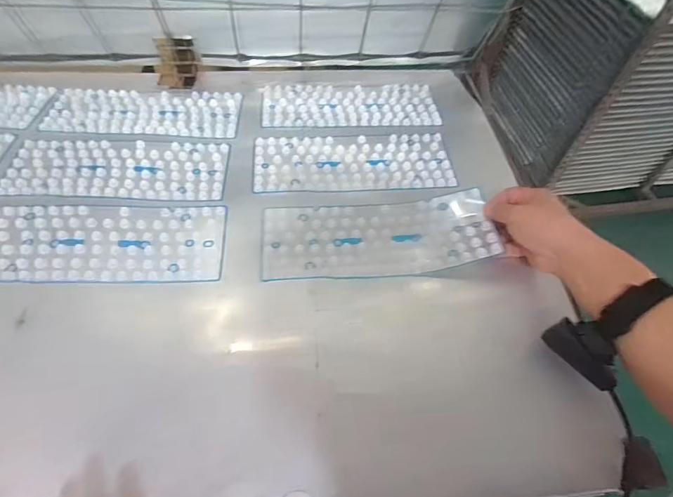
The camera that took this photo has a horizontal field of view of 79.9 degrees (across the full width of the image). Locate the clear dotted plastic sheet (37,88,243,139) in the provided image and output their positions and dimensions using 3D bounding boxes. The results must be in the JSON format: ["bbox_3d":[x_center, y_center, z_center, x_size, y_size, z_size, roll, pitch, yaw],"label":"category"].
[{"bbox_3d":[-0.287,-0.204,0.605,0.276,0.007,0.106,2,56,-3],"label":"clear dotted plastic sheet"}]

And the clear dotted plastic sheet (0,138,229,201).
[{"bbox_3d":[-0.288,-0.107,0.533,0.275,0.004,0.105,0,56,-4],"label":"clear dotted plastic sheet"}]

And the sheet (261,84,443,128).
[{"bbox_3d":[0.021,-0.229,0.635,0.271,0.006,0.104,-1,57,-6],"label":"sheet"}]

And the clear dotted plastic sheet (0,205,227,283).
[{"bbox_3d":[-0.274,-0.009,0.467,0.276,0.008,0.107,-1,57,-5],"label":"clear dotted plastic sheet"}]

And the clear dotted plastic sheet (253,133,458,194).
[{"bbox_3d":[0.023,-0.124,0.567,0.273,0.006,0.104,-2,57,-6],"label":"clear dotted plastic sheet"}]

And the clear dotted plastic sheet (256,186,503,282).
[{"bbox_3d":[0.047,-0.016,0.485,0.268,0.022,0.102,-5,56,0],"label":"clear dotted plastic sheet"}]

